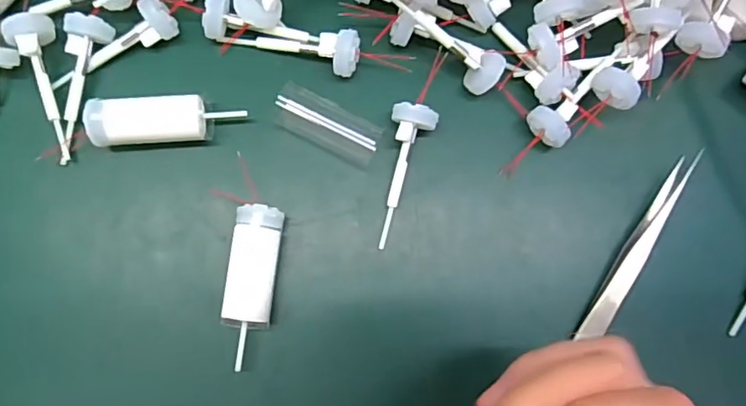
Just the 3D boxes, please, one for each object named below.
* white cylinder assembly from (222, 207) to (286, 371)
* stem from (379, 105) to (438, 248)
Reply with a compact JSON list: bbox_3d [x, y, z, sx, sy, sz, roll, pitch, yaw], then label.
[{"bbox_3d":[-0.053,0.035,0.244,0.020,0.021,0.066,7,82,-1],"label":"white cylinder assembly"},{"bbox_3d":[0.011,-0.013,0.254,0.020,0.013,0.065,17,82,0],"label":"stem"}]

